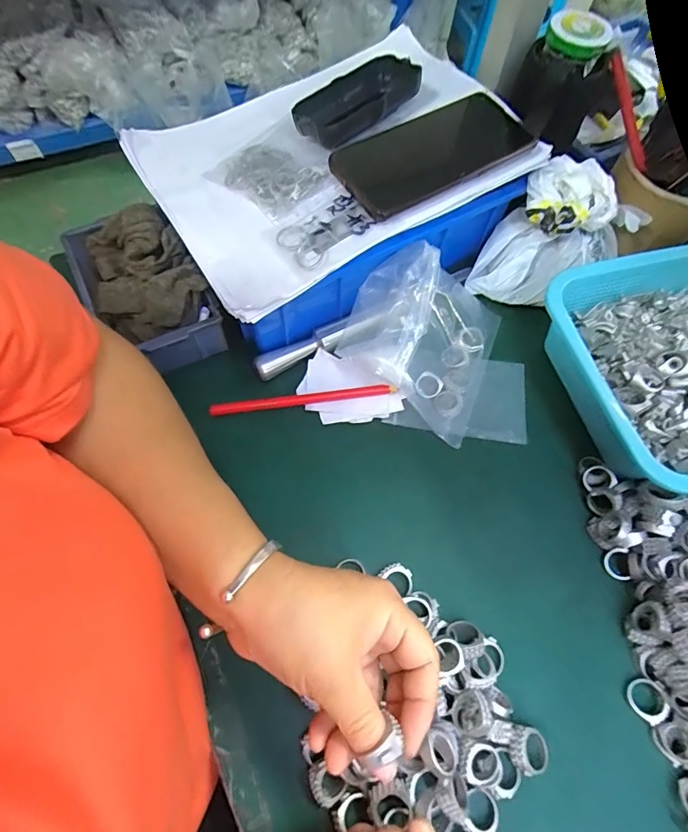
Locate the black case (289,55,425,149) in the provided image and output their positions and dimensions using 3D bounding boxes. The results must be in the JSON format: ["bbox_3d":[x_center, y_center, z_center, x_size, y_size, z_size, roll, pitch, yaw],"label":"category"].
[{"bbox_3d":[0.008,-0.267,0.371,0.110,0.030,0.054,-34,71,-16],"label":"black case"}]

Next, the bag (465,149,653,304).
[{"bbox_3d":[0.188,-0.161,0.408,0.122,0.102,0.081,-30,70,-15],"label":"bag"}]

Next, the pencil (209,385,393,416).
[{"bbox_3d":[-0.034,-0.014,0.374,0.156,0.009,0.009,-7,65,-5],"label":"pencil"}]

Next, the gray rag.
[{"bbox_3d":[-0.177,-0.124,0.372,0.083,0.044,0.120,-29,69,-15],"label":"gray rag"}]

